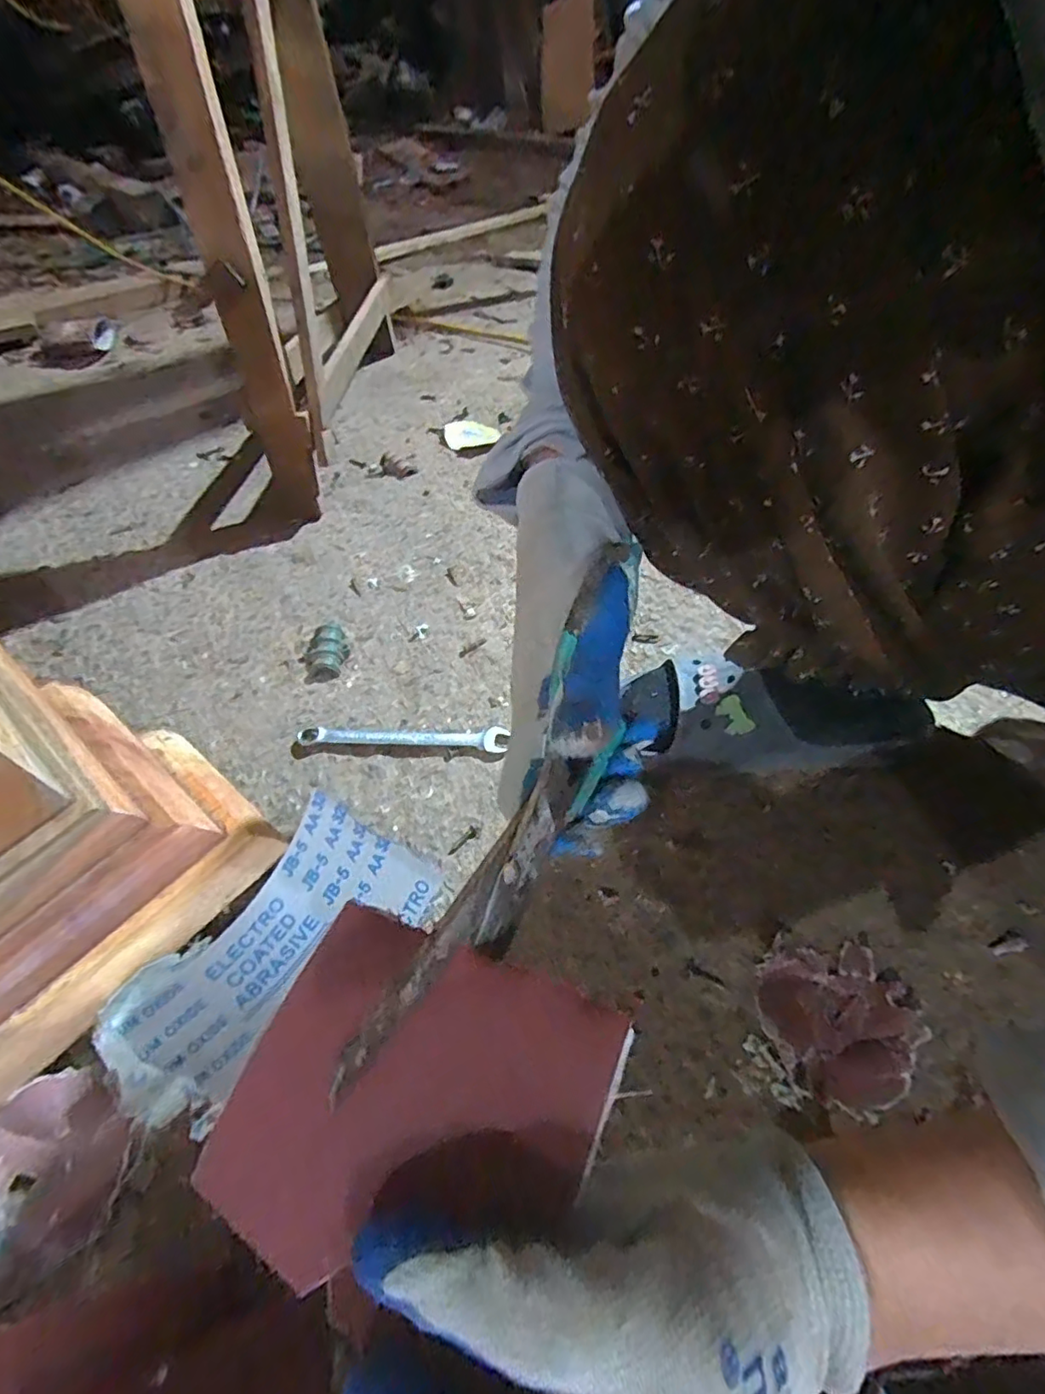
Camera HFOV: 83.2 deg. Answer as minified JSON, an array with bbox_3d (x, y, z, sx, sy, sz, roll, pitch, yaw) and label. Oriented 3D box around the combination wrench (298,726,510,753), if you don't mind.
[{"bbox_3d":[-0.101,0.034,0.500,0.172,0.013,0.022,1,49,1],"label":"combination wrench"}]

